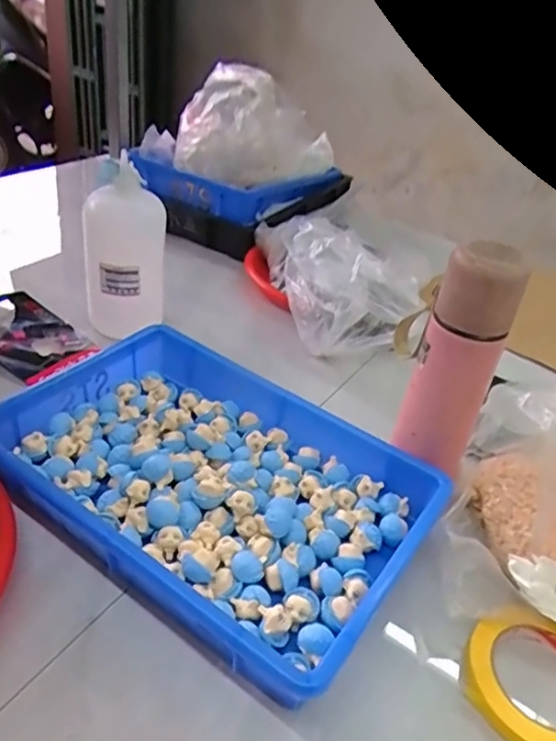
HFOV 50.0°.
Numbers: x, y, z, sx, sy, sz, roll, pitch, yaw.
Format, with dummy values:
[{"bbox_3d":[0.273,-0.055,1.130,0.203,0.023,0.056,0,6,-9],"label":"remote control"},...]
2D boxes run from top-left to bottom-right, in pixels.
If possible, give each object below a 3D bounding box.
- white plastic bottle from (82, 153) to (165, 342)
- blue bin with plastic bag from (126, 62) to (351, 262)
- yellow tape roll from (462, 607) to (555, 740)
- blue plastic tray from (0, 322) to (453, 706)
[{"bbox_3d":[-0.184,-0.130,0.714,0.072,0.207,0.083,28,43,28],"label":"white plastic bottle"},{"bbox_3d":[-0.055,-0.400,1.067,0.277,0.222,0.360,23,38,19],"label":"blue bin with plastic bag"},{"bbox_3d":[0.196,0.232,0.441,0.110,0.022,0.096,22,41,21],"label":"yellow tape roll"},{"bbox_3d":[-0.058,0.092,0.539,0.366,0.054,0.247,26,42,25],"label":"blue plastic tray"}]

